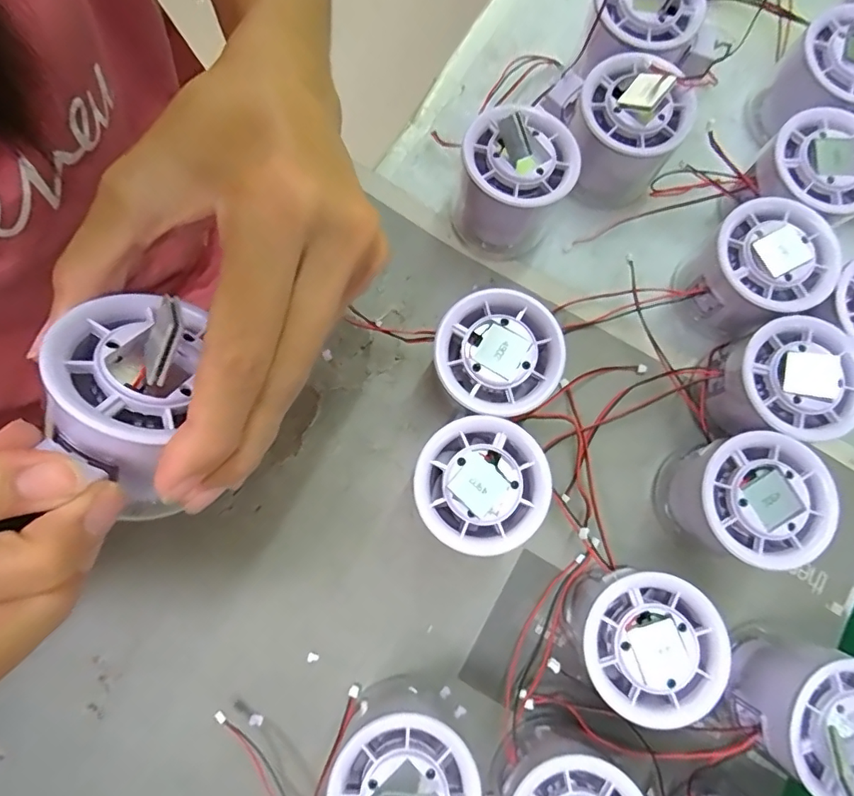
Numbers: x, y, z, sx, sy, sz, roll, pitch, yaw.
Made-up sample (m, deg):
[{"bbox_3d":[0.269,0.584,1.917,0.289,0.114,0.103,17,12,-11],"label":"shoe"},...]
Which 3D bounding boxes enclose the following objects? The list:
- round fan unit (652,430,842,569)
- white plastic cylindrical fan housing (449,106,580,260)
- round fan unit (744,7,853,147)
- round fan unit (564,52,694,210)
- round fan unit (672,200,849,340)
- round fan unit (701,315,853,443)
[{"bbox_3d":[0.145,0.048,0.250,0.059,0.057,0.057,8,80,-2],"label":"round fan unit"},{"bbox_3d":[0.045,-0.112,0.271,0.055,0.071,0.056,1,80,-3],"label":"white plastic cylindrical fan housing"},{"bbox_3d":[0.224,-0.171,0.294,0.057,0.055,0.067,14,79,-1],"label":"round fan unit"},{"bbox_3d":[0.104,-0.144,0.281,0.058,0.059,0.056,40,80,4],"label":"round fan unit"},{"bbox_3d":[0.165,-0.062,0.270,0.056,0.054,0.055,1,80,-3],"label":"round fan unit"},{"bbox_3d":[0.169,-0.005,0.260,0.060,0.058,0.056,-8,81,-5],"label":"round fan unit"}]

